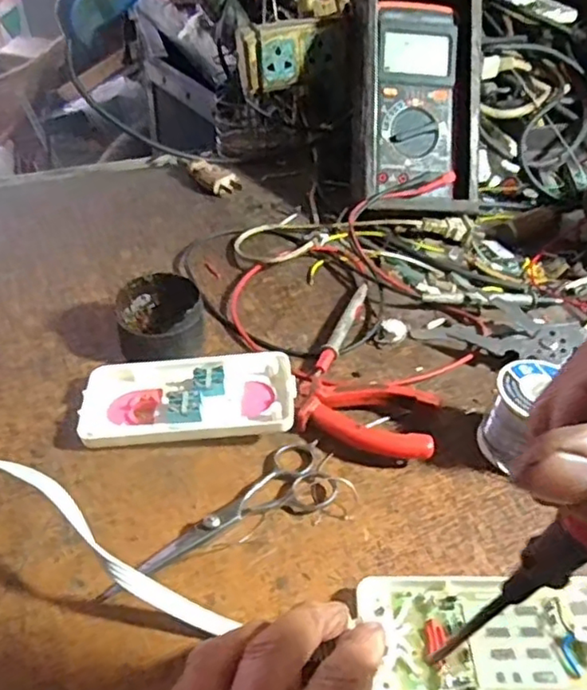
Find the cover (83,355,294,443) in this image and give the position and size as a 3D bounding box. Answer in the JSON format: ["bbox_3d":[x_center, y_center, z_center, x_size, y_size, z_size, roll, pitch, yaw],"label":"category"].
[{"bbox_3d":[-0.064,0.034,0.386,0.126,0.021,0.056,-1,41,-3],"label":"cover"}]

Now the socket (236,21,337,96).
[{"bbox_3d":[-0.003,-0.274,0.590,0.094,0.054,0.030,-12,43,-15],"label":"socket"}]

